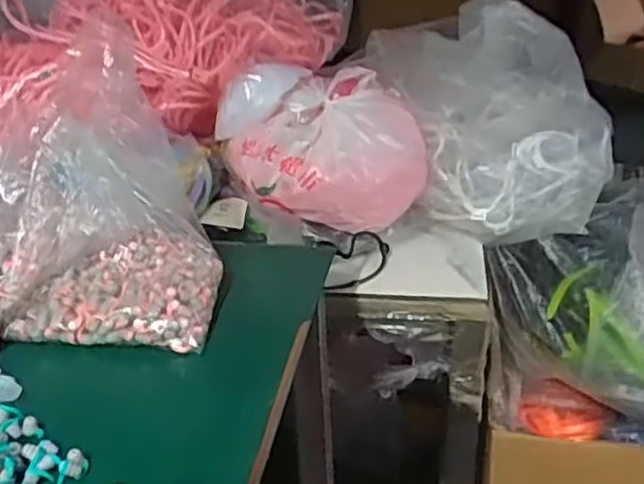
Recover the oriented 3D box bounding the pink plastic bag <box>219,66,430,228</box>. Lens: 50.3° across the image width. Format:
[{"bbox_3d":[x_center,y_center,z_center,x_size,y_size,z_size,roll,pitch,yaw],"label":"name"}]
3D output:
[{"bbox_3d":[0.007,-0.120,0.864,0.228,0.155,0.174,-17,31,-26],"label":"pink plastic bag"}]

